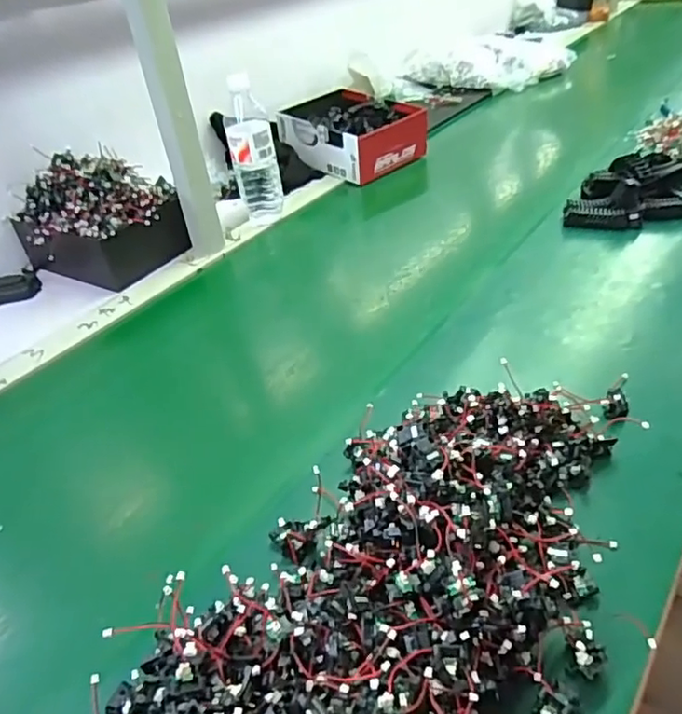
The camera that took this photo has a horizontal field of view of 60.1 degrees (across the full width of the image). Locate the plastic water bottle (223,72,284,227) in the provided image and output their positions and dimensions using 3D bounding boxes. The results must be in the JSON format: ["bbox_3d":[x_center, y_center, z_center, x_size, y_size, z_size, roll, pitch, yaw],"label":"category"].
[{"bbox_3d":[-0.134,-0.305,0.916,0.068,0.217,0.063,-12,38,-5],"label":"plastic water bottle"}]

